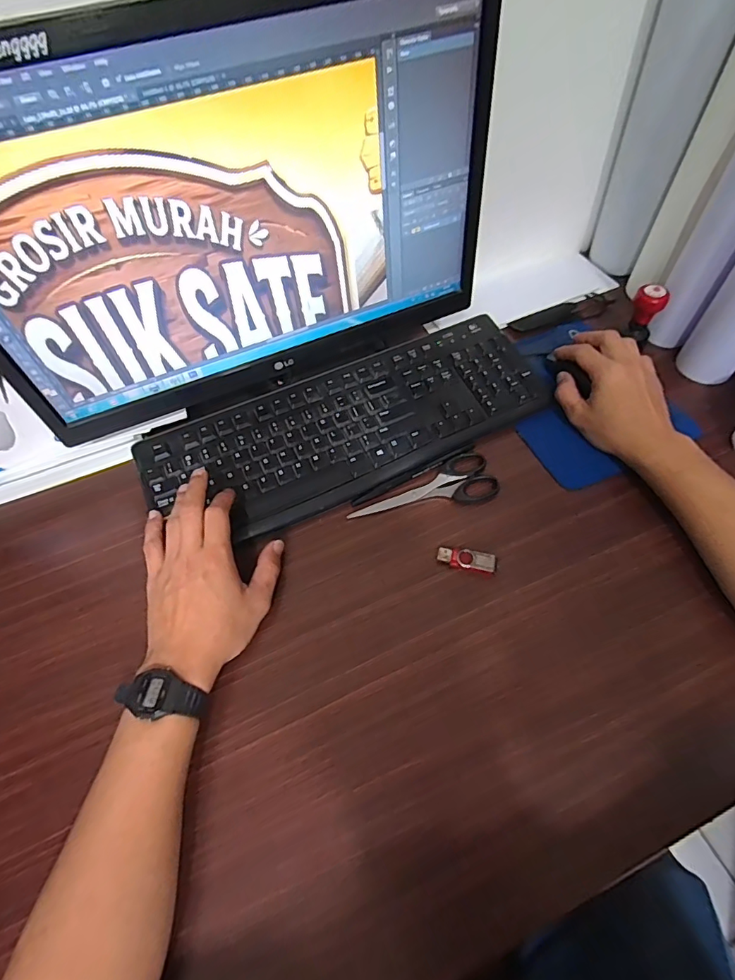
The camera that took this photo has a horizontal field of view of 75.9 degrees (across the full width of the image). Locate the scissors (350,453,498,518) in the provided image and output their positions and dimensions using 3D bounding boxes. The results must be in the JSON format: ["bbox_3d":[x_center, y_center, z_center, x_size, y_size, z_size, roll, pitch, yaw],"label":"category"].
[{"bbox_3d":[0.058,0.007,0.473,0.150,0.004,0.054,-22,59,-11],"label":"scissors"}]

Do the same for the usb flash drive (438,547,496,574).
[{"bbox_3d":[0.091,0.064,0.433,0.052,0.011,0.018,9,58,9],"label":"usb flash drive"}]

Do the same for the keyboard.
[{"bbox_3d":[-0.017,-0.072,0.513,0.430,0.027,0.158,-21,58,-10],"label":"keyboard"}]

